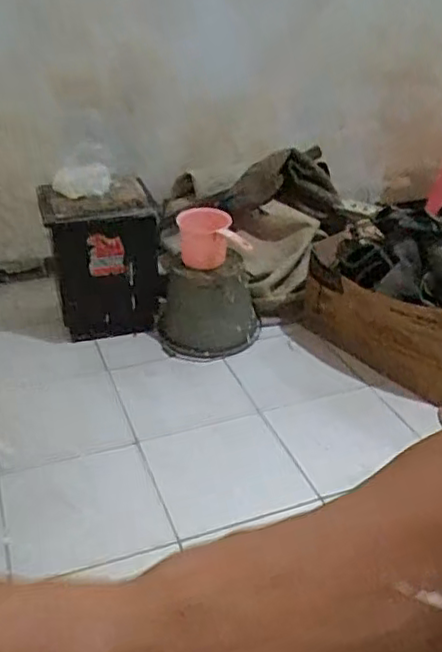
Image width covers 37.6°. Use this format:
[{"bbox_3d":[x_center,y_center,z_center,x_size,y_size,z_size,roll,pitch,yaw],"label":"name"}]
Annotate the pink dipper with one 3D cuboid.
[{"bbox_3d":[-0.023,-0.231,1.666,0.175,0.123,0.132,-5,30,-10],"label":"pink dipper"}]

